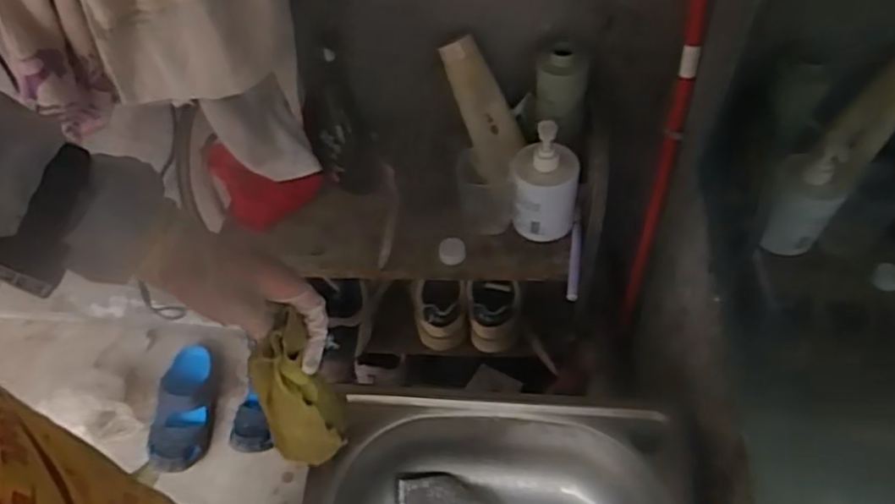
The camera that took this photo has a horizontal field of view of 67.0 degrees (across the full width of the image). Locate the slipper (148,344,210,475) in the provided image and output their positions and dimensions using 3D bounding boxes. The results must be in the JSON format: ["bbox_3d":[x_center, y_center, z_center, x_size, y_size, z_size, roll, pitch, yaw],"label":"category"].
[{"bbox_3d":[-0.522,0.303,1.341,0.108,0.065,0.257,-5,54,0],"label":"slipper"}]

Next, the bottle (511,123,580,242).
[{"bbox_3d":[0.116,-0.084,0.815,0.080,0.143,0.067,7,54,8],"label":"bottle"}]

